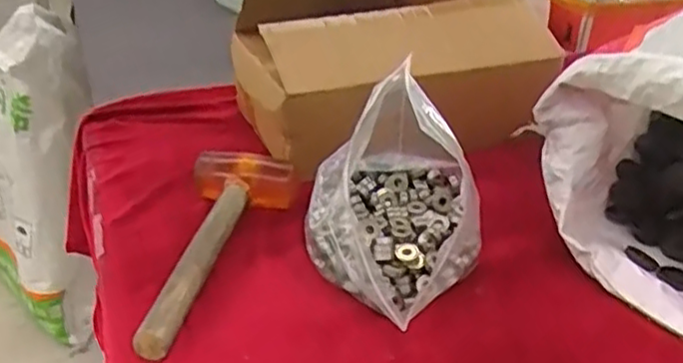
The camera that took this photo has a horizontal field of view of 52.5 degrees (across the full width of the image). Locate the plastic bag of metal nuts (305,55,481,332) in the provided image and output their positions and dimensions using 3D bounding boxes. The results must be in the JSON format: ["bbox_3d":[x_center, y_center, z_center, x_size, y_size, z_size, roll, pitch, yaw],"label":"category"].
[{"bbox_3d":[0.048,0.000,0.637,0.160,0.166,0.235,-2,30,0],"label":"plastic bag of metal nuts"}]

